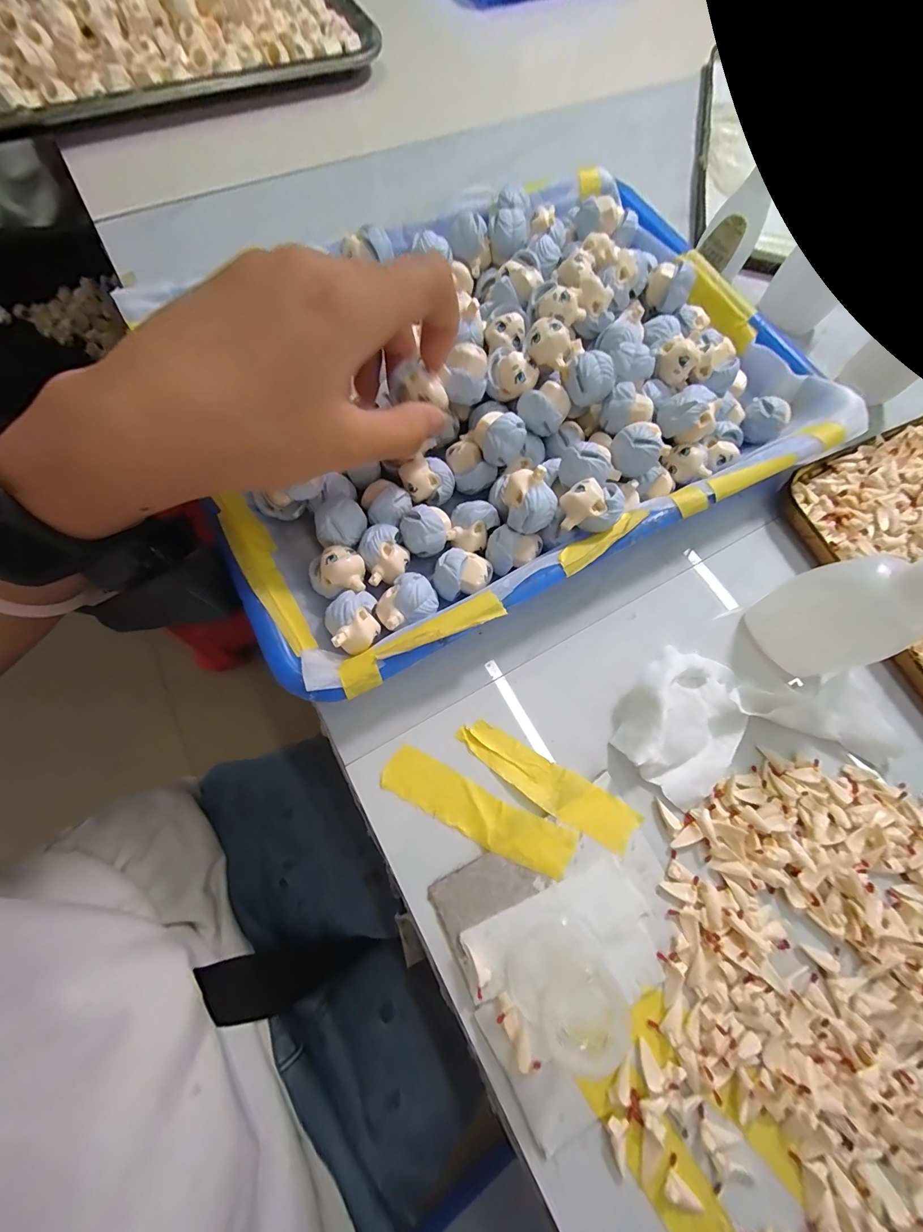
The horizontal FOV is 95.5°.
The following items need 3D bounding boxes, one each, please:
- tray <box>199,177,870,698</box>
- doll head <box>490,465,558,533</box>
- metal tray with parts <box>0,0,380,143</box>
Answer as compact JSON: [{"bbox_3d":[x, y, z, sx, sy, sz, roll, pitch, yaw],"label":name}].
[{"bbox_3d":[0.025,-0.128,0.230,0.332,0.046,0.233,-27,75,-12],"label":"tray"},{"bbox_3d":[0.029,-0.052,0.192,0.022,0.023,0.027,-42,78,-15],"label":"doll head"},{"bbox_3d":[-0.273,-0.492,0.337,0.337,0.054,0.243,-28,75,-12],"label":"metal tray with parts"}]

